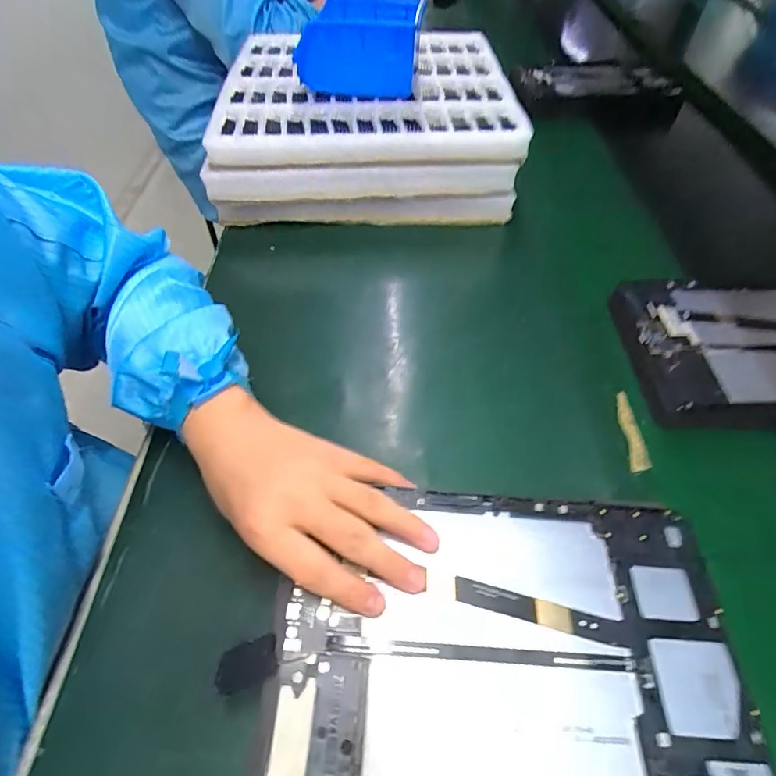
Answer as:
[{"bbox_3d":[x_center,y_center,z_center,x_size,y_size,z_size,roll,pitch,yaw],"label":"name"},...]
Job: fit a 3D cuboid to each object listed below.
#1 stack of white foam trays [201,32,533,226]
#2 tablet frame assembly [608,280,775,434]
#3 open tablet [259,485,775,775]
[{"bbox_3d":[-0.028,-0.332,0.566,0.329,0.095,0.309,-4,54,0],"label":"stack of white foam trays"},{"bbox_3d":[0.326,-0.032,0.389,0.237,0.029,0.148,1,54,4],"label":"tablet frame assembly"},{"bbox_3d":[0.065,0.130,0.243,0.236,0.006,0.146,4,54,-2],"label":"open tablet"}]

